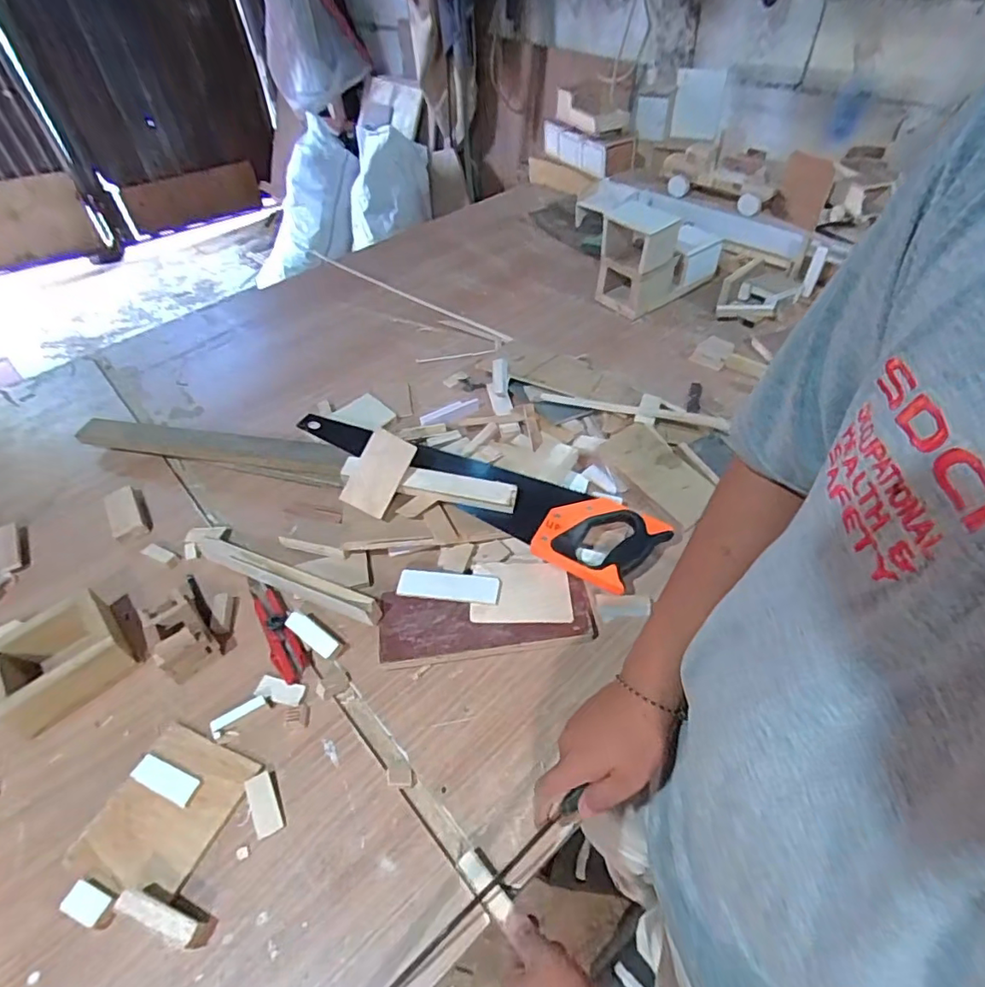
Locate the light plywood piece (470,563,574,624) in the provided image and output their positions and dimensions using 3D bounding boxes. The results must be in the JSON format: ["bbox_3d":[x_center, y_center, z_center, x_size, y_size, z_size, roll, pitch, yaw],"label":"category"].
[{"bbox_3d":[0.034,0.117,0.659,0.115,0.010,0.082,3,46,-2],"label":"light plywood piece"}]

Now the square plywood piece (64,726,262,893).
[{"bbox_3d":[-0.313,0.304,0.532,0.114,0.010,0.135,16,51,19],"label":"square plywood piece"}]

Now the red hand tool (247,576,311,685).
[{"bbox_3d":[-0.261,0.154,0.661,0.037,0.021,0.160,-31,52,-21],"label":"red hand tool"}]

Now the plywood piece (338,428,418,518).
[{"bbox_3d":[-0.145,-0.027,0.709,0.061,0.011,0.103,27,91,-16],"label":"plywood piece"}]

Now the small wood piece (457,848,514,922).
[{"bbox_3d":[-0.007,0.334,0.478,0.022,0.018,0.058,-32,51,-22],"label":"small wood piece"}]

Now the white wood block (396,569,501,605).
[{"bbox_3d":[-0.053,0.111,0.664,0.122,0.012,0.036,5,48,10],"label":"white wood block"}]

